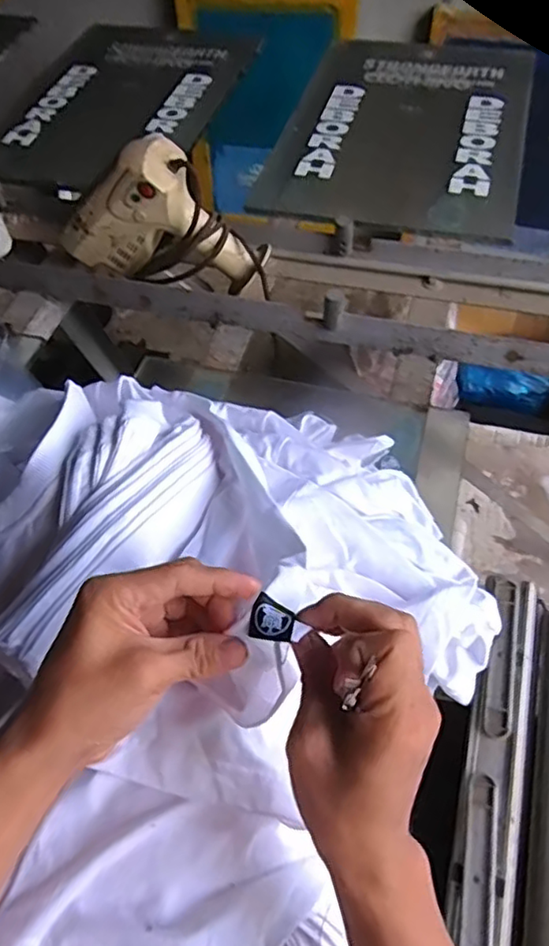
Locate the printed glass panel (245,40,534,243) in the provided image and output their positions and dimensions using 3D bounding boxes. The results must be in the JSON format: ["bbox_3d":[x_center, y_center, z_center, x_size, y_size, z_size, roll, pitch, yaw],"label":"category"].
[{"bbox_3d":[0.235,-0.632,1.101,0.398,0.014,0.654,12,58,12],"label":"printed glass panel"}]

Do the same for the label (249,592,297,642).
[{"bbox_3d":[0.000,0.076,0.324,0.023,0.008,0.024,10,56,9],"label":"label"}]

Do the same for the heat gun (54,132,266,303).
[{"bbox_3d":[-0.154,-0.327,0.810,0.286,0.177,0.070,9,57,10],"label":"heat gun"}]

